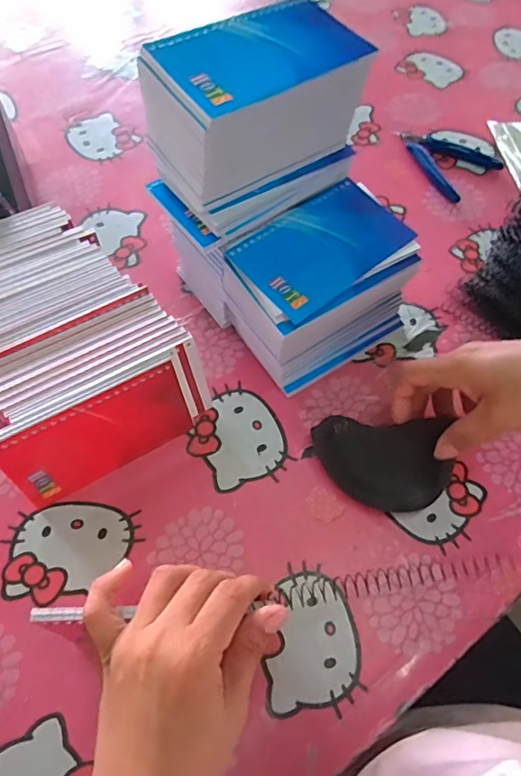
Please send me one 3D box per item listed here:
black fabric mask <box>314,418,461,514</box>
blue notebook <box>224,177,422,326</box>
[{"bbox_3d":[0.090,0.054,0.377,0.097,0.030,0.066,3,60,1],"label":"black fabric mask"},{"bbox_3d":[0.049,-0.108,0.386,0.135,0.008,0.084,-32,66,-18],"label":"blue notebook"}]

